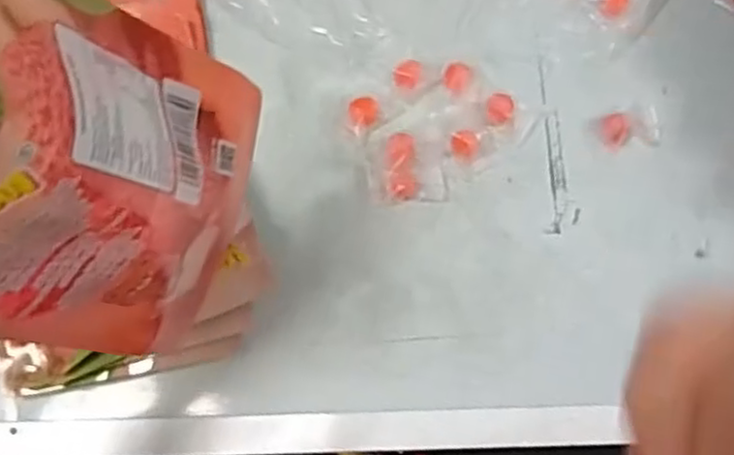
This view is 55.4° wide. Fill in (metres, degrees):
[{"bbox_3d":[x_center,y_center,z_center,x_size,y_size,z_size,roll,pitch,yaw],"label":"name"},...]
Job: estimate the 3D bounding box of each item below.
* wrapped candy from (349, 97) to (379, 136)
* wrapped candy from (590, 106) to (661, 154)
[{"bbox_3d":[-0.003,-0.080,0.508,0.020,0.013,0.030,11,74,3],"label":"wrapped candy"},{"bbox_3d":[0.189,-0.072,0.503,0.048,0.014,0.029,-7,74,-3],"label":"wrapped candy"}]

